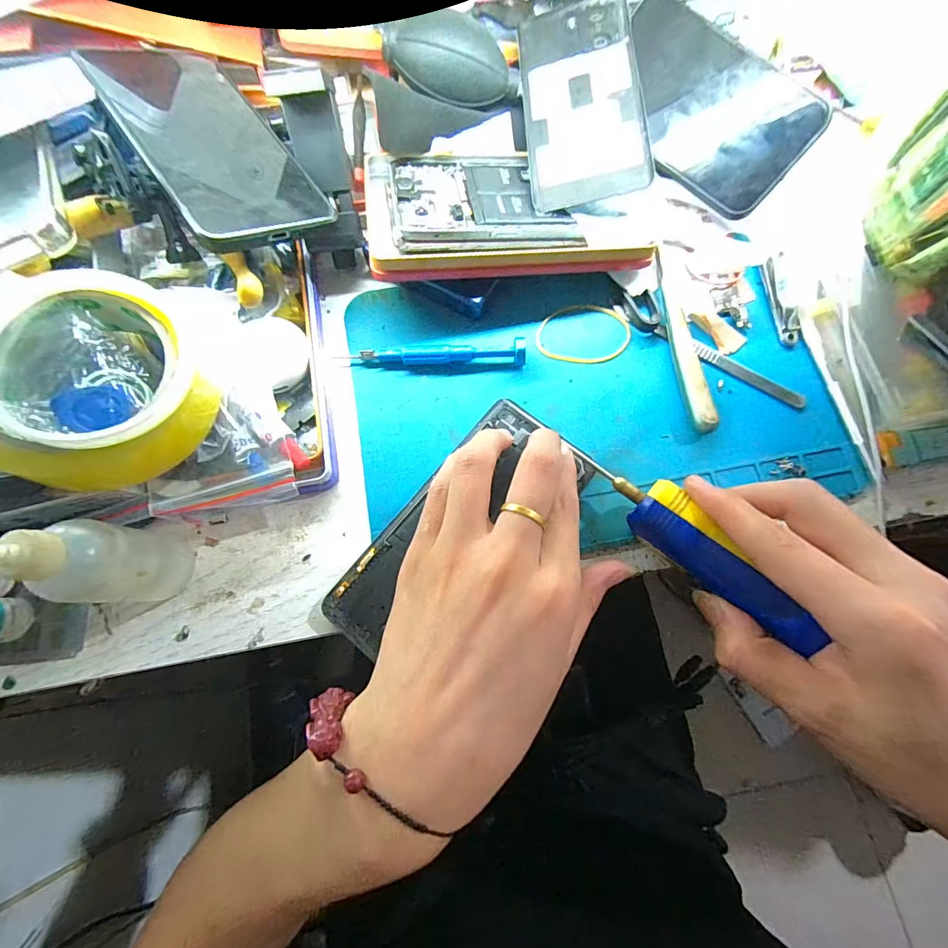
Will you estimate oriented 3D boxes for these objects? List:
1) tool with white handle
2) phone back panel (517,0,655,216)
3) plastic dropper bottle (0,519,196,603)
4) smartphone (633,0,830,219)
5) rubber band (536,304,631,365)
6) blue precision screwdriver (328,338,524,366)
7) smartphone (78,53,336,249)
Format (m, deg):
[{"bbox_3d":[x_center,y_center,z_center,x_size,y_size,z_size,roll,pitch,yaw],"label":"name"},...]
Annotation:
[{"bbox_3d":[0.132,-0.089,0.268,0.014,0.013,0.130,-6,74,-2],"label":"tool with white handle"},{"bbox_3d":[0.071,-0.250,0.278,0.073,0.005,0.159,-6,78,12],"label":"phone back panel"},{"bbox_3d":[-0.171,0.040,0.192,0.030,0.100,0.035,2,74,0],"label":"plastic dropper bottle"},{"bbox_3d":[0.149,-0.241,0.277,0.140,0.007,0.072,46,113,8],"label":"smartphone"},{"bbox_3d":[0.072,-0.092,0.277,0.062,0.004,0.043,2,74,0],"label":"rubber band"},{"bbox_3d":[-0.027,-0.075,0.264,0.117,0.016,0.012,0,74,0],"label":"blue precision screwdriver"},{"bbox_3d":[-0.150,-0.187,0.236,0.075,0.004,0.157,-32,78,-30],"label":"smartphone"}]

